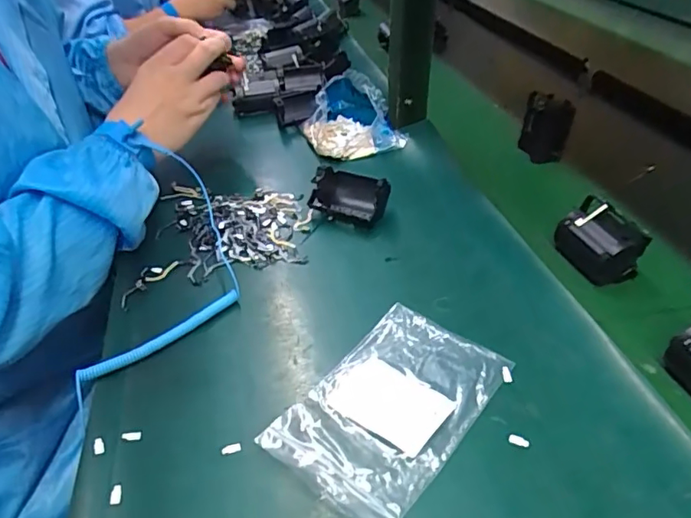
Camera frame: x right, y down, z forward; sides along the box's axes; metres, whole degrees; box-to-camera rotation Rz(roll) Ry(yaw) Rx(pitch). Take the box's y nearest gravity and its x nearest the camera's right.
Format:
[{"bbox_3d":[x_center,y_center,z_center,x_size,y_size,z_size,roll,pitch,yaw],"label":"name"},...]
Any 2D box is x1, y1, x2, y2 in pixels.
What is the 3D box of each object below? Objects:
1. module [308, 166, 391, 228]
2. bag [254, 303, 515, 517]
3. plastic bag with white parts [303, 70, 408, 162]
[{"bbox_3d":[0.006,-0.065,0.534,0.073,0.039,0.055,18,41,24],"label":"module"},{"bbox_3d":[0.030,0.094,0.349,0.097,0.008,0.151,26,45,32],"label":"bag"},{"bbox_3d":[0.002,-0.181,0.653,0.103,0.065,0.117,-16,39,-18],"label":"plastic bag with white parts"}]

